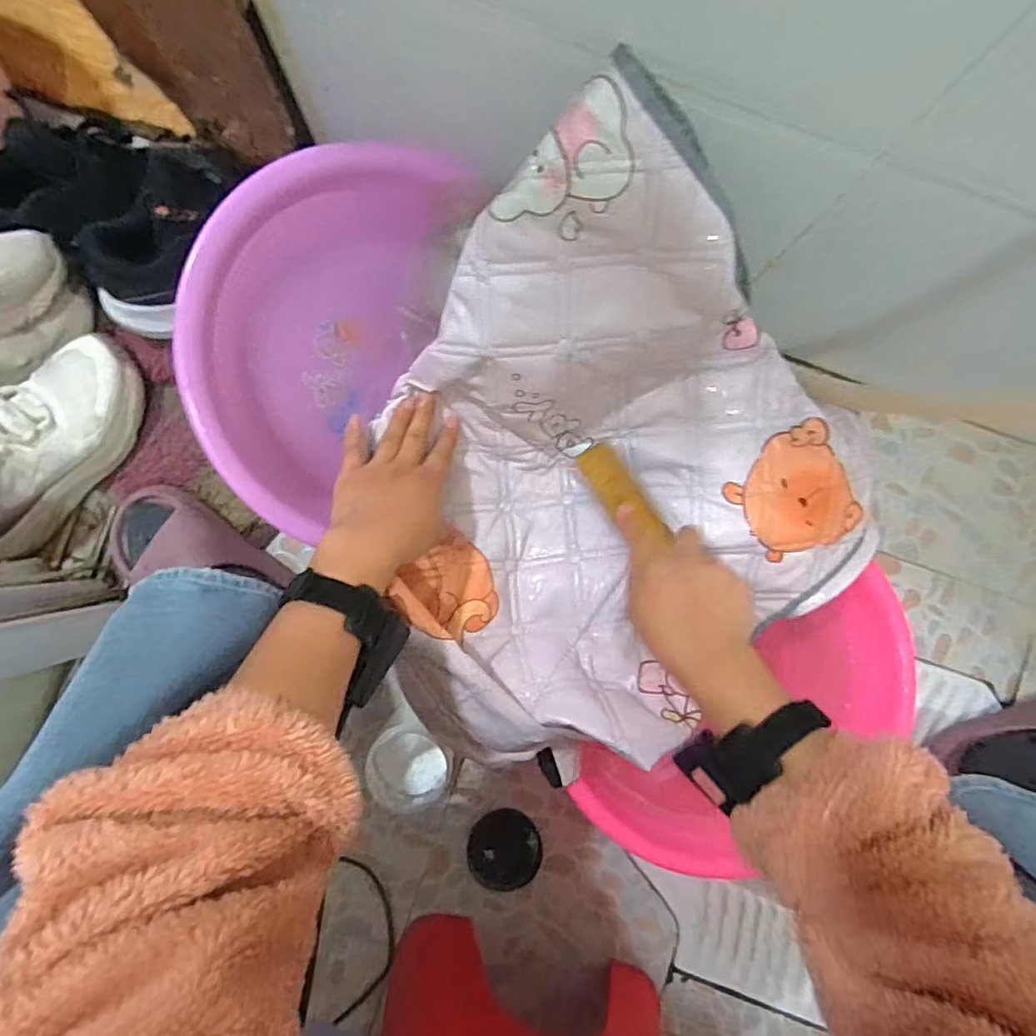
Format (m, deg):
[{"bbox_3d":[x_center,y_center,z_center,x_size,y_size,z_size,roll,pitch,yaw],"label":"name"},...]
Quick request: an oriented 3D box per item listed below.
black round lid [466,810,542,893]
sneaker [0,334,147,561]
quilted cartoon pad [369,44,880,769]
[{"bbox_3d":[-0.015,0.376,0.652,0.081,0.008,0.084,0,88,-3],"label":"black round lid"},{"bbox_3d":[-0.477,-0.069,0.565,0.100,0.096,0.245,43,87,-1],"label":"sneaker"},{"bbox_3d":[0.068,0.002,0.444,0.397,0.212,0.397,42,86,0],"label":"quilted cartoon pad"}]

